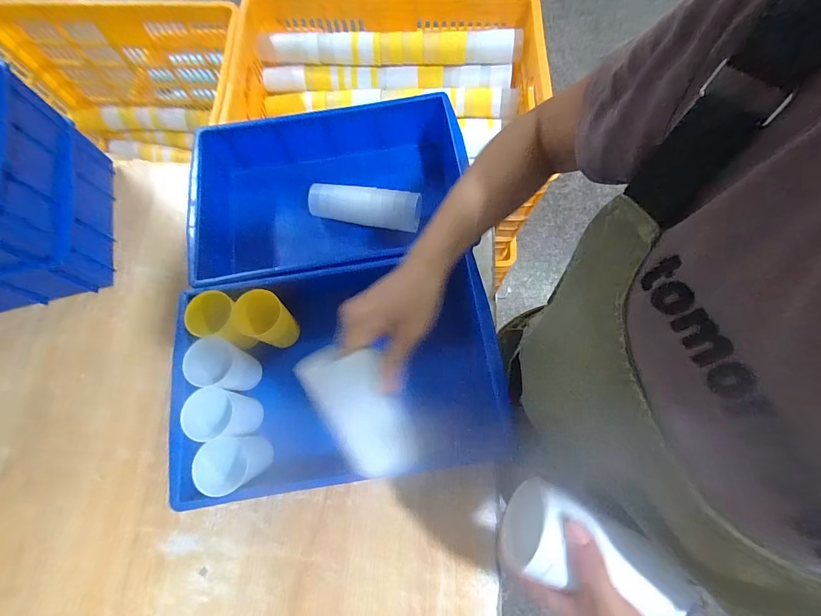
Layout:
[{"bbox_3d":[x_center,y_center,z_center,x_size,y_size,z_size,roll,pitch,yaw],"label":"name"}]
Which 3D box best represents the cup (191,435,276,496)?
[{"bbox_3d":[-0.219,0.194,0.468,0.063,0.078,0.064,0,70,1],"label":"cup"}]

